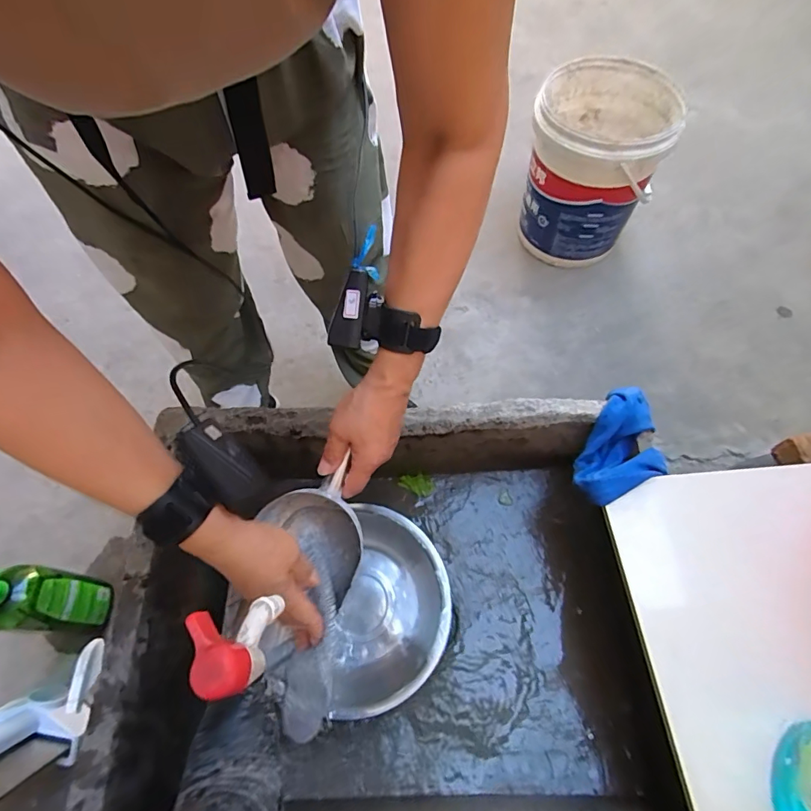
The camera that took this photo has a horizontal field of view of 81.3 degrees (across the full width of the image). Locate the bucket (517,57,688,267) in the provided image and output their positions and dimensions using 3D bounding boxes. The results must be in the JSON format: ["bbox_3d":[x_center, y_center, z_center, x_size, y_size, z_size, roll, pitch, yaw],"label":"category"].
[{"bbox_3d":[0.425,-0.532,1.109,0.276,0.354,0.272,-1,63,1],"label":"bucket"}]

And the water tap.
[{"bbox_3d":[-0.110,0.160,0.313,0.042,0.063,0.052,-17,63,-7],"label":"water tap"}]

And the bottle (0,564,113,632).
[{"bbox_3d":[-0.585,0.312,0.760,0.074,0.259,0.092,0,63,2],"label":"bottle"}]

